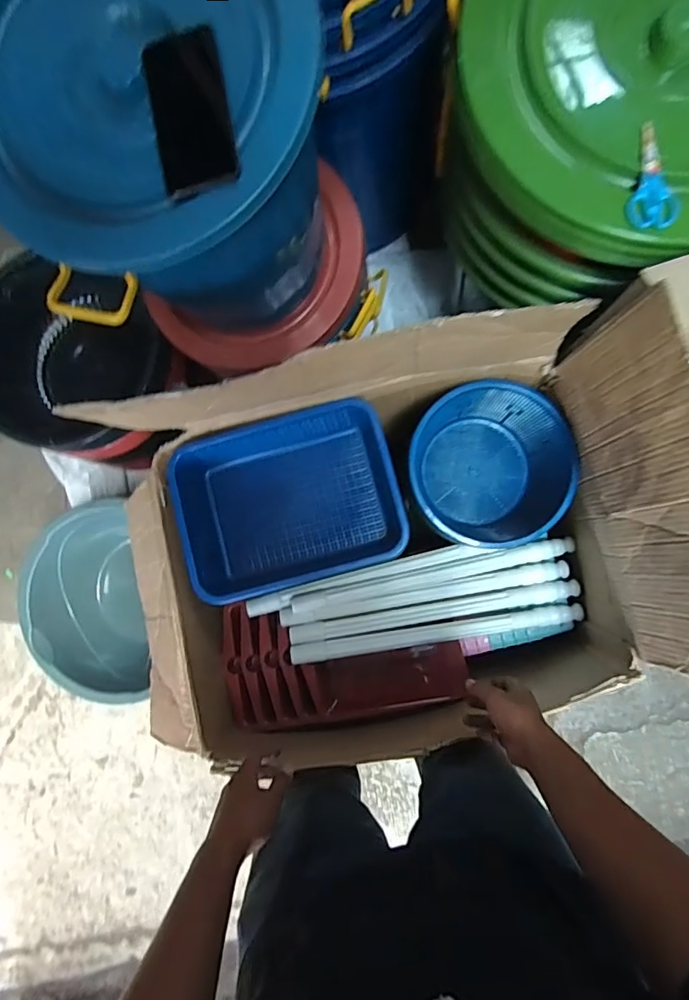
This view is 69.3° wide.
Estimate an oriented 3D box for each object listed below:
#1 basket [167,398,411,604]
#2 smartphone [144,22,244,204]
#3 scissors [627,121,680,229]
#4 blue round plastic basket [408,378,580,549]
[{"bbox_3d":[-0.089,0.004,0.840,0.354,0.094,0.276,-15,84,5],"label":"basket"},{"bbox_3d":[-0.147,-0.372,0.477,0.074,0.010,0.154,-11,84,6],"label":"smartphone"},{"bbox_3d":[0.331,-0.355,0.549,0.046,0.016,0.121,-14,84,5],"label":"scissors"},{"bbox_3d":[0.244,-0.058,0.848,0.243,0.151,0.244,-1,86,7],"label":"blue round plastic basket"}]

